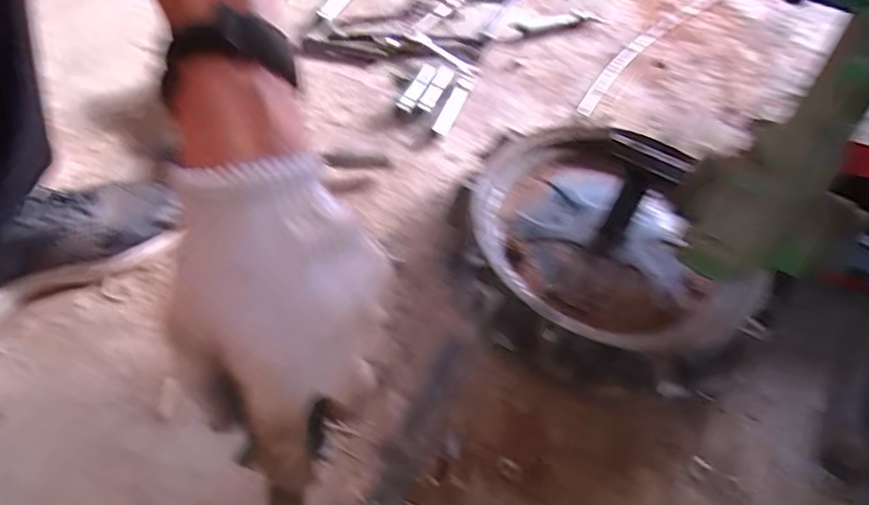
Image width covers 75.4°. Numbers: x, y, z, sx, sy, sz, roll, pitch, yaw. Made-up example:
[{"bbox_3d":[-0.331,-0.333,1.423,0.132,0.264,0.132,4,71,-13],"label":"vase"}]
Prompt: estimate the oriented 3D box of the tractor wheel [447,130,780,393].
[{"bbox_3d":[0.181,0.003,0.627,0.319,0.079,0.330,-13,54,-15],"label":"tractor wheel"}]

